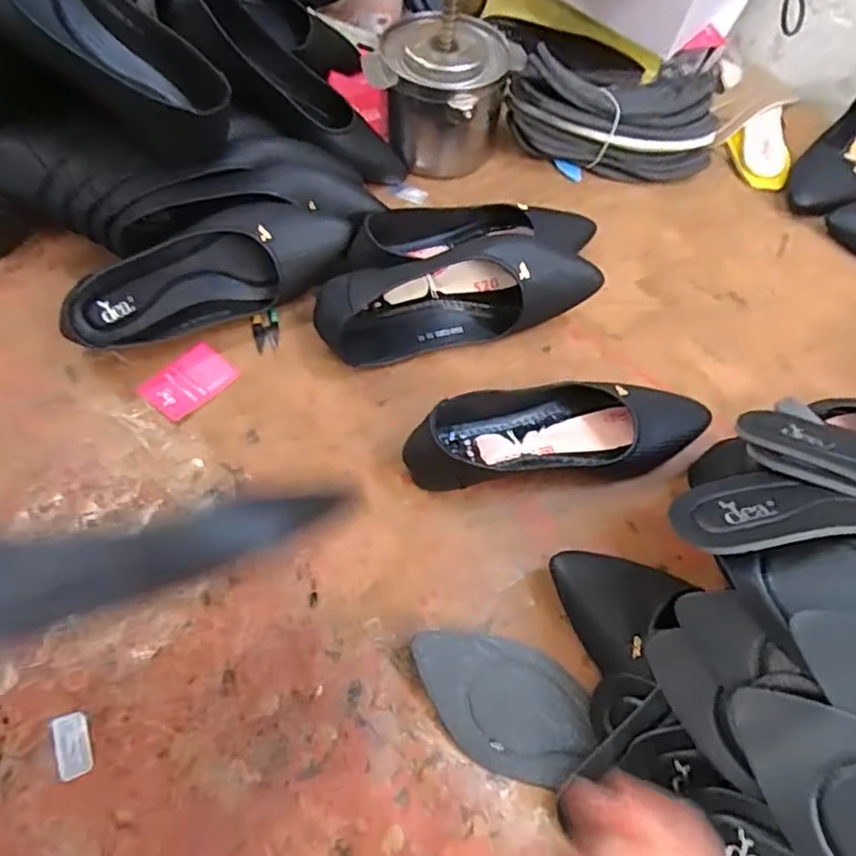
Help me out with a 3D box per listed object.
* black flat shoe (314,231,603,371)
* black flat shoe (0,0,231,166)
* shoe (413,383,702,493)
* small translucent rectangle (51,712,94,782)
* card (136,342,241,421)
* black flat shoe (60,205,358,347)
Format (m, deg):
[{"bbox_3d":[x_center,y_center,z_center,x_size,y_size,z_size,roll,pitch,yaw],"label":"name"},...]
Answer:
[{"bbox_3d":[0.030,-0.118,0.586,0.265,0.083,0.076,-8,61,-8],"label":"black flat shoe"},{"bbox_3d":[-0.287,-0.336,0.521,0.085,0.264,0.076,-19,52,37],"label":"black flat shoe"},{"bbox_3d":[0.110,-0.004,0.533,0.254,0.060,0.081,-5,61,-6],"label":"shoe"},{"bbox_3d":[-0.238,0.213,0.420,0.020,0.004,0.040,-14,63,-23],"label":"small translucent rectangle"},{"bbox_3d":[-0.216,-0.041,0.571,0.055,0.006,0.076,41,66,18],"label":"card"},{"bbox_3d":[-0.200,-0.140,0.581,0.264,0.069,0.065,-24,65,-16],"label":"black flat shoe"}]

